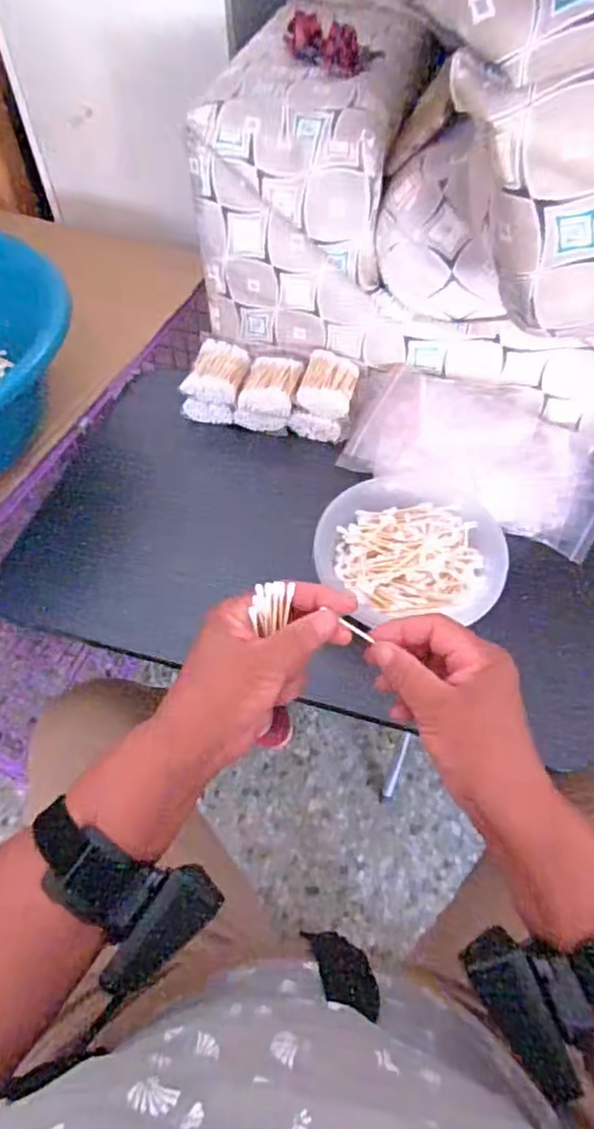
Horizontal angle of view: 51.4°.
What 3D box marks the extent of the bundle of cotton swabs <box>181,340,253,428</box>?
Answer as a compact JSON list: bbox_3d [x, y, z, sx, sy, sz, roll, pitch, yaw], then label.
[{"bbox_3d":[-0.091,-0.212,0.723,0.068,0.061,0.076,13,55,9],"label":"bundle of cotton swabs"}]

